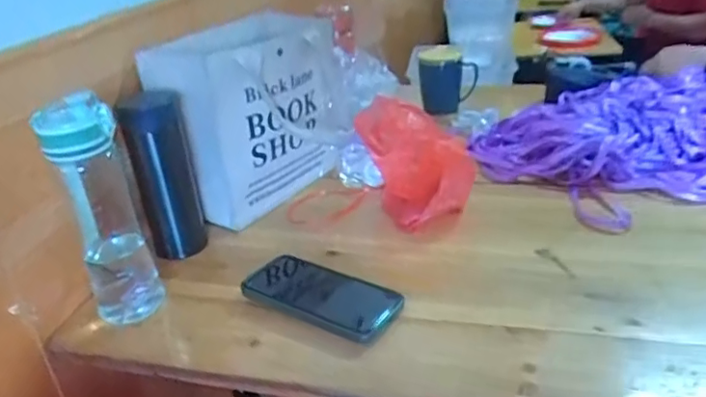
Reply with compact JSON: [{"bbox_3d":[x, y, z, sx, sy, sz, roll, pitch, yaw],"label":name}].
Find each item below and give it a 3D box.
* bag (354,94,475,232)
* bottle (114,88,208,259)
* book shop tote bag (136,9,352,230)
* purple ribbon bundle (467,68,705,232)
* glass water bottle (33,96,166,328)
[{"bbox_3d":[0.071,-0.048,0.725,0.068,0.149,0.142,-26,34,-34],"label":"bag"},{"bbox_3d":[-0.229,-0.029,0.711,0.071,0.187,0.077,-14,29,-17],"label":"bottle"},{"bbox_3d":[-0.146,-0.114,0.813,0.194,0.232,0.242,15,34,34],"label":"book shop tote bag"},{"bbox_3d":[0.391,-0.099,0.831,0.364,0.096,0.321,-17,30,-22],"label":"purple ribbon bundle"},{"bbox_3d":[-0.250,0.012,0.585,0.071,0.226,0.066,-17,30,-21],"label":"glass water bottle"}]

